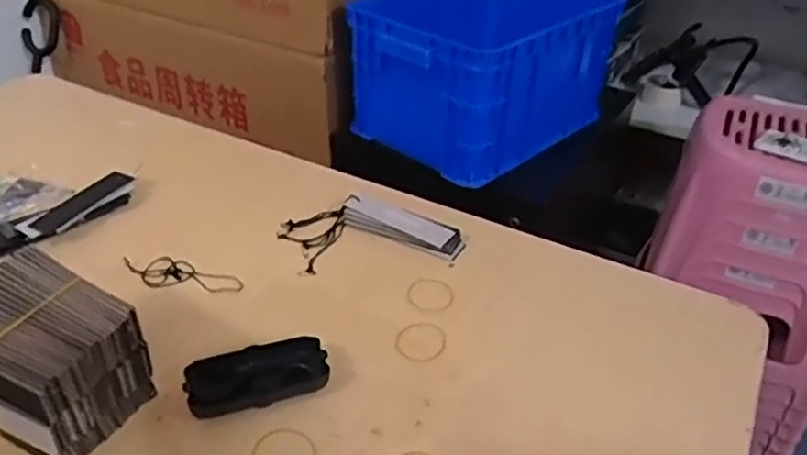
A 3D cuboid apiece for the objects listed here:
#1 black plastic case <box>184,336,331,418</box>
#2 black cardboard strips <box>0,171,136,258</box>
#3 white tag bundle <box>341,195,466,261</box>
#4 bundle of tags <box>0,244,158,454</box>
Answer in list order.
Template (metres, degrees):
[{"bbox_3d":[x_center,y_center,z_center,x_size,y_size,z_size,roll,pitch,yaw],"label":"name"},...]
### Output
[{"bbox_3d":[-0.119,0.123,0.543,0.110,0.025,0.054,-13,38,-20],"label":"black plastic case"},{"bbox_3d":[-0.371,-0.019,0.730,0.055,0.021,0.166,24,41,28],"label":"black cardboard strips"},{"bbox_3d":[-0.002,-0.003,0.720,0.136,0.021,0.037,17,38,21],"label":"white tag bundle"},{"bbox_3d":[-0.271,0.101,0.492,0.133,0.108,0.105,18,38,22],"label":"bundle of tags"}]

